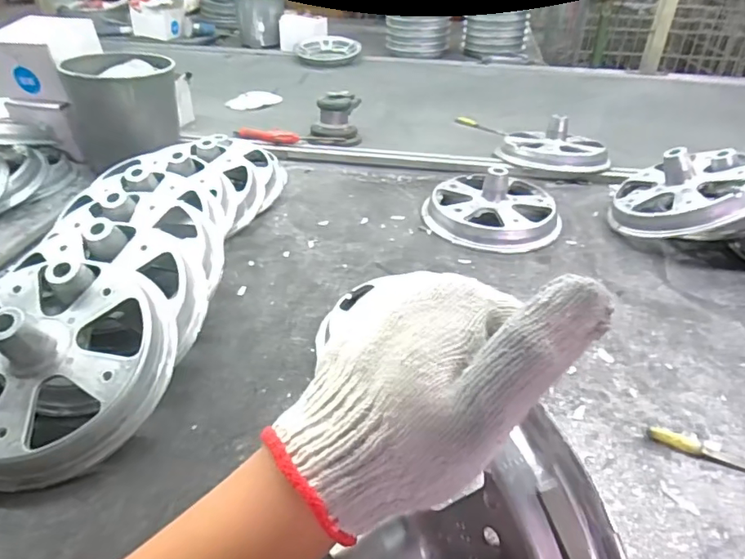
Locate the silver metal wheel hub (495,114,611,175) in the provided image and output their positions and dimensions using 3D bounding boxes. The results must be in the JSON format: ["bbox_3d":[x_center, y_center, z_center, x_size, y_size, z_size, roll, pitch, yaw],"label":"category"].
[{"bbox_3d":[0.333,-0.254,0.975,0.184,0.075,0.161,-3,36,-6],"label":"silver metal wheel hub"}]

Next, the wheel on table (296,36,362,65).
[{"bbox_3d":[-0.139,-0.725,1.638,0.206,0.047,0.172,-1,35,-3],"label":"wheel on table"}]

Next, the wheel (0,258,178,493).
[{"bbox_3d":[-0.275,0.063,0.437,0.187,0.069,0.204,3,62,-6],"label":"wheel"}]

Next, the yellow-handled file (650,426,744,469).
[{"bbox_3d":[0.310,0.155,0.452,0.122,0.010,0.014,17,39,19],"label":"yellow-handled file"}]

